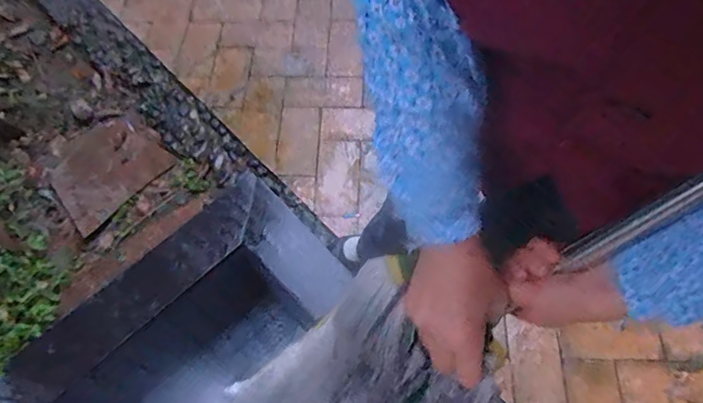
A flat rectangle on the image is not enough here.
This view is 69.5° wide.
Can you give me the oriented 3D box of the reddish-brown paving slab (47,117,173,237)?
[{"bbox_3d":[-0.706,-0.095,1.439,0.273,0.021,0.305,38,68,12],"label":"reddish-brown paving slab"}]

